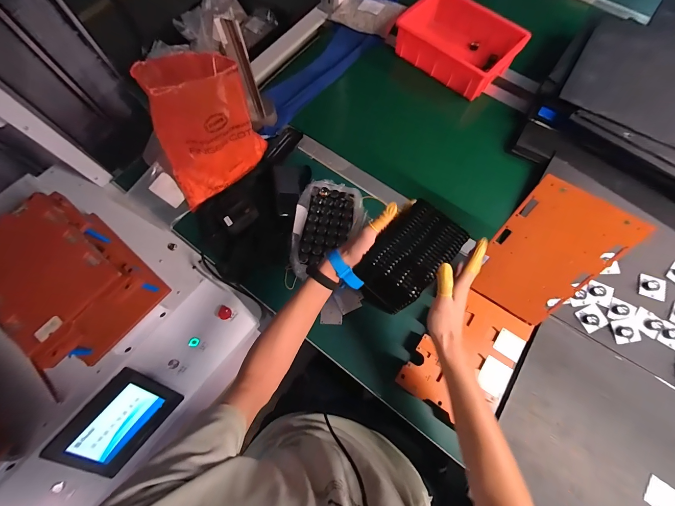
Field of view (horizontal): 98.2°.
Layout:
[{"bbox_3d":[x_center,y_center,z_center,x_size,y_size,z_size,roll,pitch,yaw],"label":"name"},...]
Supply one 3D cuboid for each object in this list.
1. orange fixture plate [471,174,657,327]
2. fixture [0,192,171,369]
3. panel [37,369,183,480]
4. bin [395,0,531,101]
[{"bbox_3d":[0.352,0.008,0.503,0.158,0.231,0.011,33,33,10],"label":"orange fixture plate"},{"bbox_3d":[-0.501,0.040,0.541,0.256,0.151,0.187,38,75,13],"label":"fixture"},{"bbox_3d":[-0.436,0.339,0.584,0.189,0.009,0.140,-51,119,-19],"label":"panel"},{"bbox_3d":[0.333,-0.582,0.809,0.296,0.087,0.215,42,76,14],"label":"bin"}]

